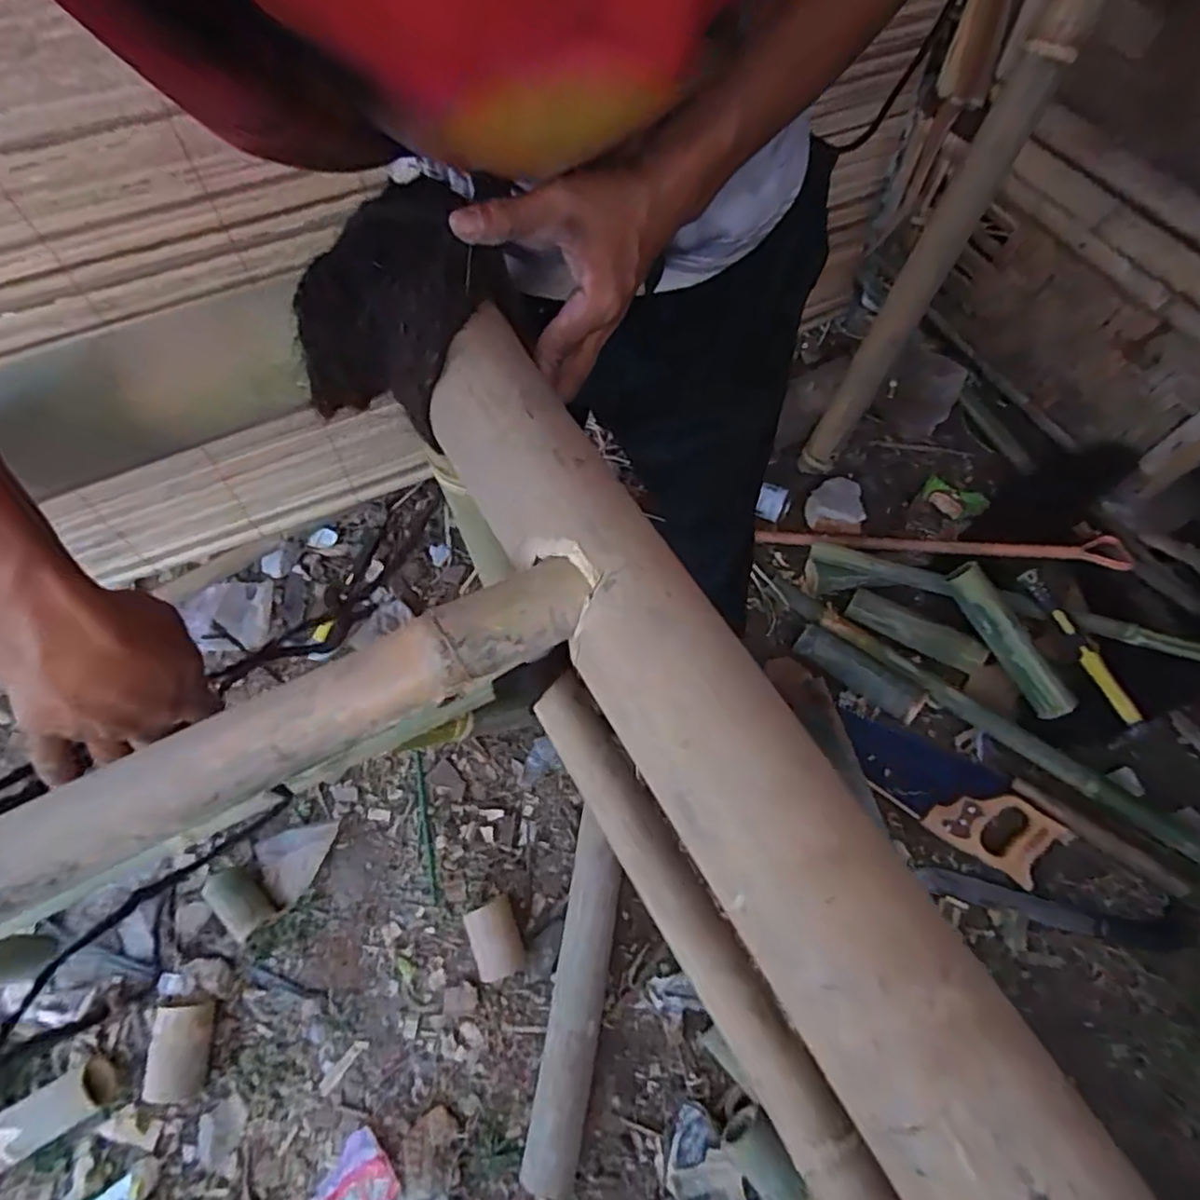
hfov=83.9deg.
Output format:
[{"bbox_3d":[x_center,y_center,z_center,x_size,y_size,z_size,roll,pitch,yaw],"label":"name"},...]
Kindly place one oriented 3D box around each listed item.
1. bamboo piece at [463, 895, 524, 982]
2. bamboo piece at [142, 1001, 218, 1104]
[{"bbox_3d":[-0.154,0.499,0.985,0.070,0.039,0.108,-20,67,-10],"label":"bamboo piece"},{"bbox_3d":[-0.565,0.608,0.893,0.067,0.054,0.117,-2,65,-2],"label":"bamboo piece"}]

